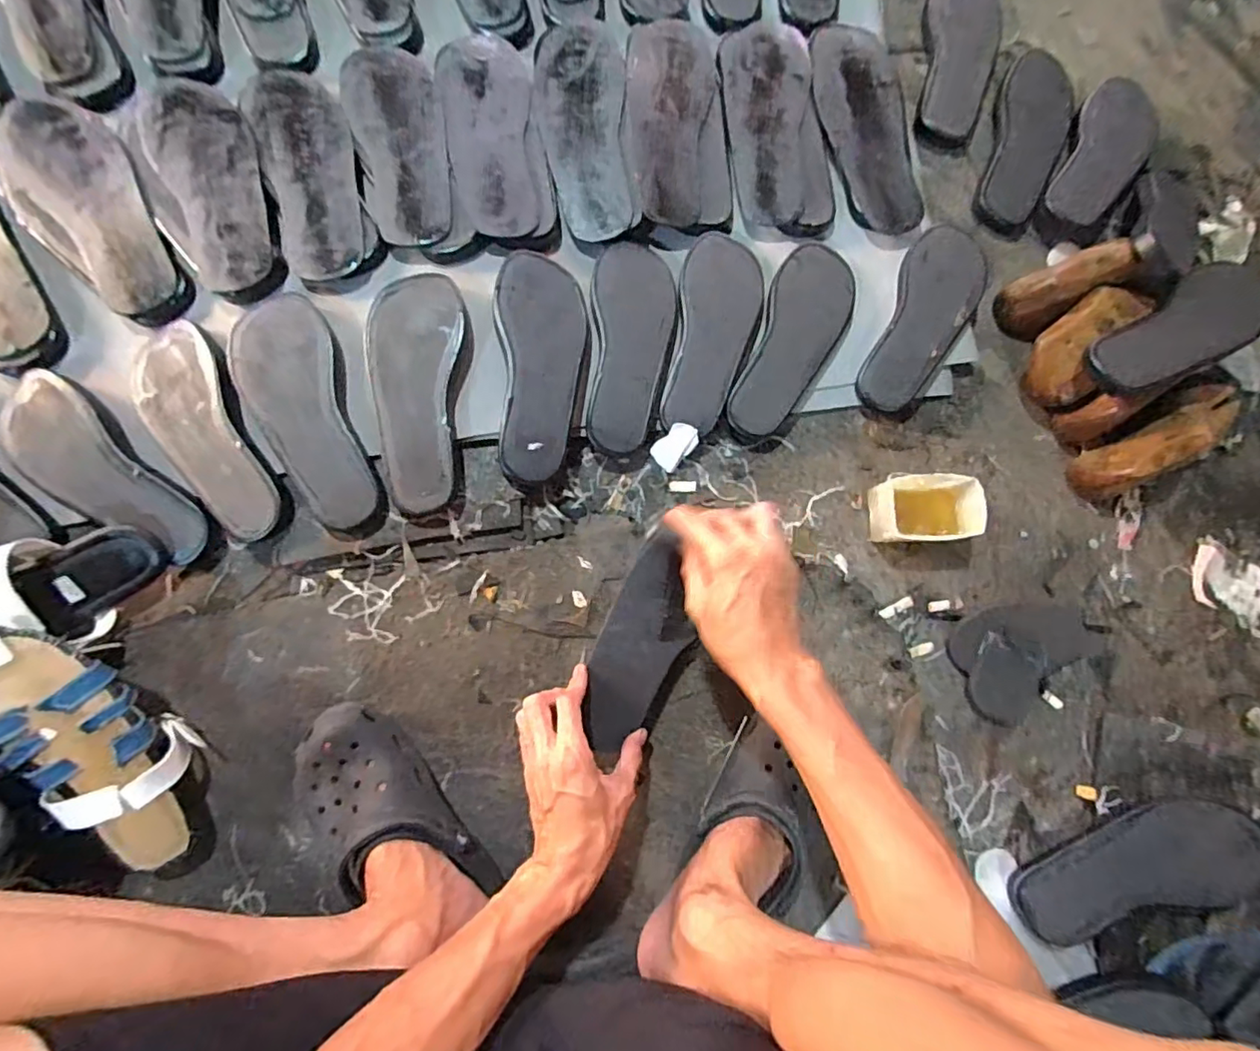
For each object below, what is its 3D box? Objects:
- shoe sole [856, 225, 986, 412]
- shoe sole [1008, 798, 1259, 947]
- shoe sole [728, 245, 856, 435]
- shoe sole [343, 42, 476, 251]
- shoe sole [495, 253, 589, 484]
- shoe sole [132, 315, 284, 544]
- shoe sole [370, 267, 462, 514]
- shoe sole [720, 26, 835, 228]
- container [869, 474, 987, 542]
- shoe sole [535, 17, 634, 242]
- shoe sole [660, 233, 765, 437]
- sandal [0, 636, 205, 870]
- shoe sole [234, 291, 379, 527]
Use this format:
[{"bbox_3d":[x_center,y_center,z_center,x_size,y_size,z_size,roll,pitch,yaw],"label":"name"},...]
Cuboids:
[{"bbox_3d":[0.331,-0.231,0.631,0.088,0.020,0.227,22,82,9],"label":"shoe sole"},{"bbox_3d":[0.514,0.350,0.570,0.245,0.019,0.094,-19,66,2],"label":"shoe sole"},{"bbox_3d":[0.178,-0.201,0.610,0.091,0.010,0.224,28,82,-3],"label":"shoe sole"},{"bbox_3d":[-0.237,-0.400,0.588,0.089,0.029,0.259,-16,86,-8],"label":"shoe sole"},{"bbox_3d":[-0.088,-0.159,0.565,0.084,0.024,0.228,0,84,-6],"label":"shoe sole"},{"bbox_3d":[-0.406,-0.088,0.533,0.080,0.029,0.223,-27,87,-9],"label":"shoe sole"},{"bbox_3d":[-0.208,-0.130,0.543,0.082,0.024,0.231,3,84,-6],"label":"shoe sole"},{"bbox_3d":[0.168,-0.472,0.651,0.112,0.018,0.263,-5,85,-7],"label":"shoe sole"},{"bbox_3d":[0.316,-0.019,0.605,0.100,0.062,0.073,2,84,-6],"label":"container"},{"bbox_3d":[-0.051,-0.437,0.614,0.092,0.018,0.260,-2,84,-7],"label":"shoe sole"},{"bbox_3d":[0.091,-0.207,0.603,0.089,0.013,0.218,13,83,-5],"label":"shoe sole"},{"bbox_3d":[-0.446,0.188,0.474,0.098,0.046,0.222,-30,105,-9],"label":"sandal"},{"bbox_3d":[-0.310,-0.105,0.533,0.089,0.026,0.233,-17,86,-8],"label":"shoe sole"}]

